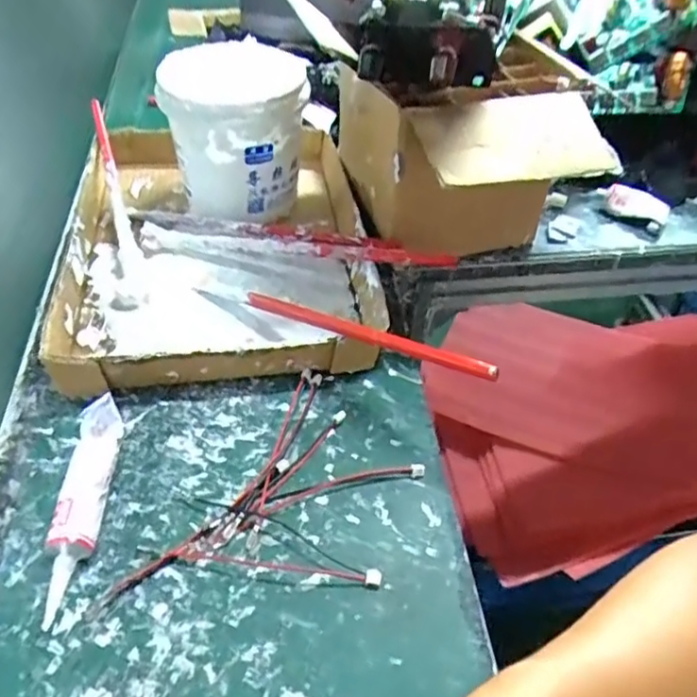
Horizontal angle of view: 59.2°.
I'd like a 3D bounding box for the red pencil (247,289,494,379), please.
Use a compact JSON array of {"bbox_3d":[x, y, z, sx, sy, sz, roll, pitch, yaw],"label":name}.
[{"bbox_3d":[0.005,-0.012,0.410,0.204,0.013,0.008,18,46,36],"label":"red pencil"}]

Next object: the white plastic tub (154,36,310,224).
[{"bbox_3d":[-0.102,-0.195,0.547,0.112,0.129,0.116,2,47,-2],"label":"white plastic tub"}]

